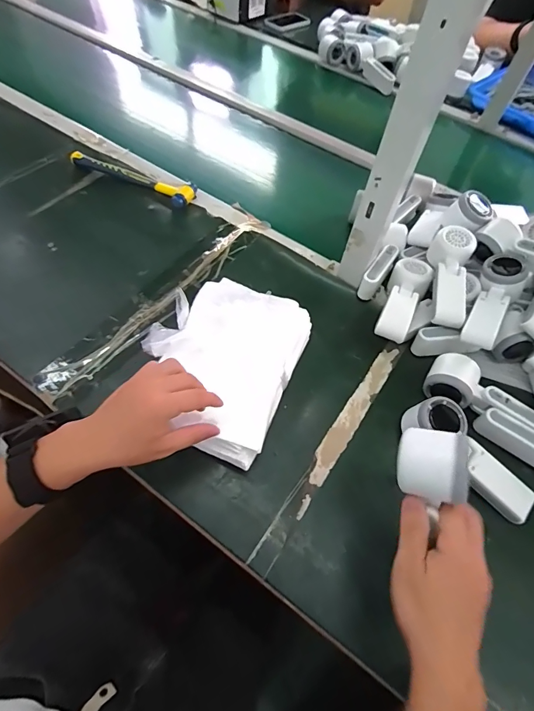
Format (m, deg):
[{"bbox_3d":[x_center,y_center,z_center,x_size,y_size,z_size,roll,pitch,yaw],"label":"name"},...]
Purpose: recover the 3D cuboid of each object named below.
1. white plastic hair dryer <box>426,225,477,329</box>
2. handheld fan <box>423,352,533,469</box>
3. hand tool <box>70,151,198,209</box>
[{"bbox_3d":[0.261,-0.115,0.548,0.059,0.042,0.160,19,58,6],"label":"white plastic hair dryer"},{"bbox_3d":[0.291,0.070,0.488,0.183,0.052,0.060,33,64,15],"label":"handheld fan"},{"bbox_3d":[-0.245,-0.331,0.705,0.244,0.022,0.051,24,62,10],"label":"hand tool"}]

